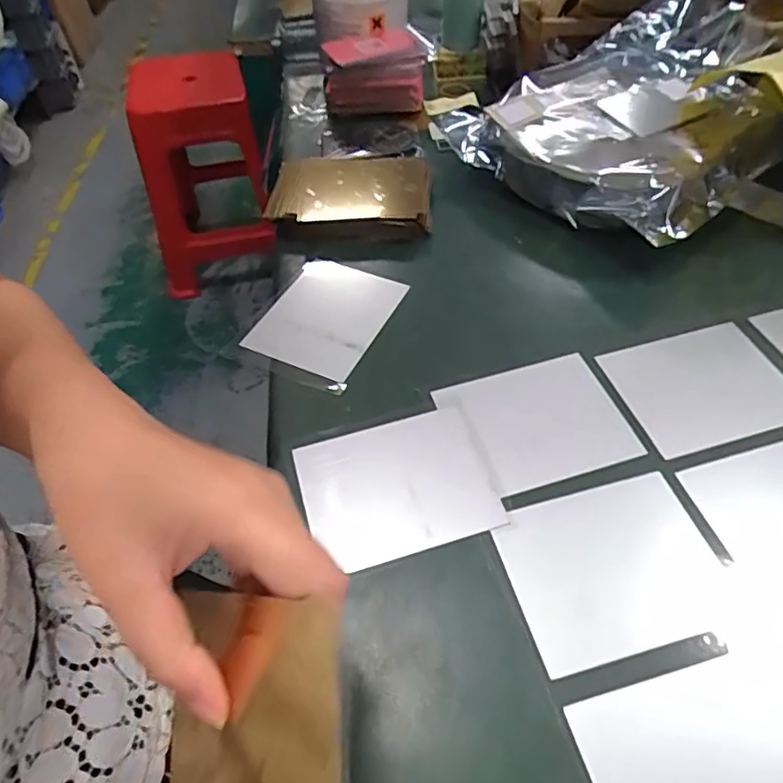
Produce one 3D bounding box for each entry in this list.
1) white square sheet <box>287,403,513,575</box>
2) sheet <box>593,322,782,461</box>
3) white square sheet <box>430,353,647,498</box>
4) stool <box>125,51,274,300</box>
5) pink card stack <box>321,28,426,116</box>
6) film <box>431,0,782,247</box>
[{"bbox_3d":[0.003,0.051,0.310,0.097,0.005,0.077,-15,56,-9],"label":"white square sheet"},{"bbox_3d":[0.185,-0.004,0.344,0.099,0.006,0.078,-14,50,-9],"label":"sheet"},{"bbox_3d":[0.085,0.018,0.334,0.096,0.004,0.079,-14,52,-10],"label":"white square sheet"},{"bbox_3d":[-0.483,-0.578,1.493,0.331,0.466,0.365,-12,51,-6],"label":"stool"},{"bbox_3d":[-0.017,-0.317,0.578,0.100,0.057,0.049,-1,51,3],"label":"pink card stack"},{"bbox_3d":[0.207,-0.245,0.497,0.264,0.078,0.241,-37,58,-24],"label":"film"}]

